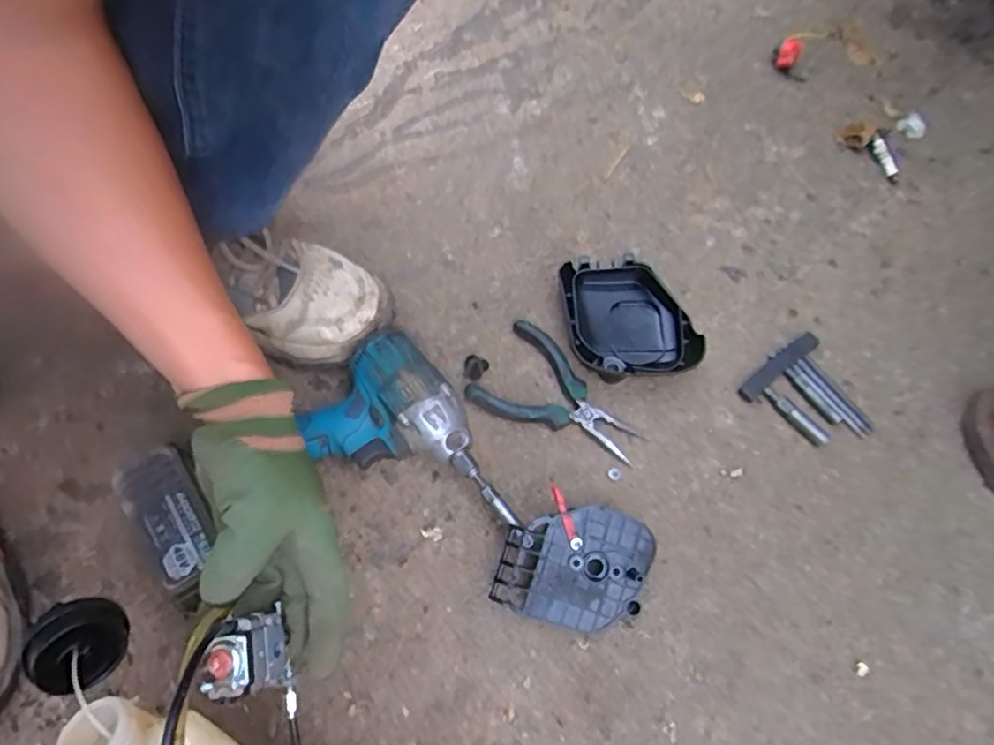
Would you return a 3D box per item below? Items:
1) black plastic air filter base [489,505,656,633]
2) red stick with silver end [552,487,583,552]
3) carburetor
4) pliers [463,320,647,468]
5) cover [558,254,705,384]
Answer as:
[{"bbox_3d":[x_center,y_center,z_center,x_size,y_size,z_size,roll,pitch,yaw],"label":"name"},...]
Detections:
[{"bbox_3d":[0.059,0.146,0.449,0.110,0.042,0.089,12,68,7],"label":"black plastic air filter base"},{"bbox_3d":[0.052,0.108,0.440,0.009,0.006,0.049,-21,89,-11],"label":"red stick with silver end"},{"bbox_3d":[-0.143,0.161,0.338,0.035,0.046,0.041,-8,67,-6],"label":"carburetor"},{"bbox_3d":[0.056,0.022,0.509,0.143,0.018,0.084,32,65,9],"label":"pliers"},{"bbox_3d":[0.116,-0.048,0.536,0.100,0.033,0.123,-9,66,-11],"label":"cover"}]

